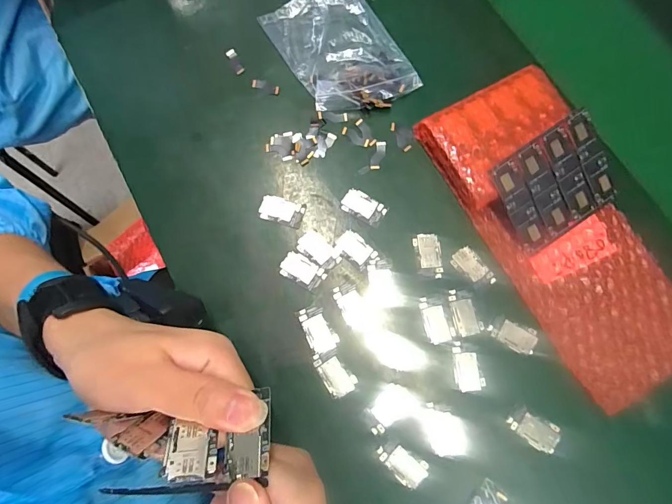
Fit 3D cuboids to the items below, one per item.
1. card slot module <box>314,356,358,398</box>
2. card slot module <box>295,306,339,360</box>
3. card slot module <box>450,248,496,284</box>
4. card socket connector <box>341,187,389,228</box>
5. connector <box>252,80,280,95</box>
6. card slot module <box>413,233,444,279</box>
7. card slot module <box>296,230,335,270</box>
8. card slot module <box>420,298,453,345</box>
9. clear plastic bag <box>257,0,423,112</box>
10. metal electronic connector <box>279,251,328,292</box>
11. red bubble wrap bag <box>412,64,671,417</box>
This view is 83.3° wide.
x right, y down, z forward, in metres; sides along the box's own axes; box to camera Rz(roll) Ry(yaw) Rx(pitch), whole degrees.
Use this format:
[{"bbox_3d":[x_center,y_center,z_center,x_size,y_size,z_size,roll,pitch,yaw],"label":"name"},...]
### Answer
[{"bbox_3d":[0.000,0.096,0.296,0.022,0.004,0.033,-32,78,-9],"label":"card slot module"},{"bbox_3d":[-0.014,0.062,0.304,0.023,0.004,0.039,-23,77,-7],"label":"card slot module"},{"bbox_3d":[0.114,0.014,0.313,0.021,0.004,0.037,-38,79,-10],"label":"card slot module"},{"bbox_3d":[0.024,-0.039,0.328,0.038,0.004,0.022,30,77,6],"label":"card socket connector"},{"bbox_3d":[-0.067,-0.156,0.356,0.026,0.004,0.009,23,76,5],"label":"connector"},{"bbox_3d":[0.078,0.003,0.317,0.022,0.004,0.038,-8,76,-3],"label":"card slot module"},{"bbox_3d":[-0.015,-0.002,0.320,0.036,0.004,0.022,37,78,8],"label":"card slot module"},{"bbox_3d":[0.080,0.054,0.304,0.017,0.004,0.037,-15,76,-5],"label":"card slot module"},{"bbox_3d":[0.003,-0.193,0.360,0.094,0.018,0.146,-30,78,-8],"label":"clear plastic bag"},{"bbox_3d":[-0.028,0.016,0.316,0.037,0.004,0.022,32,77,7],"label":"metal electronic connector"},{"bbox_3d":[0.183,-0.018,0.308,0.115,0.034,0.264,-25,78,-7],"label":"red bubble wrap bag"}]

